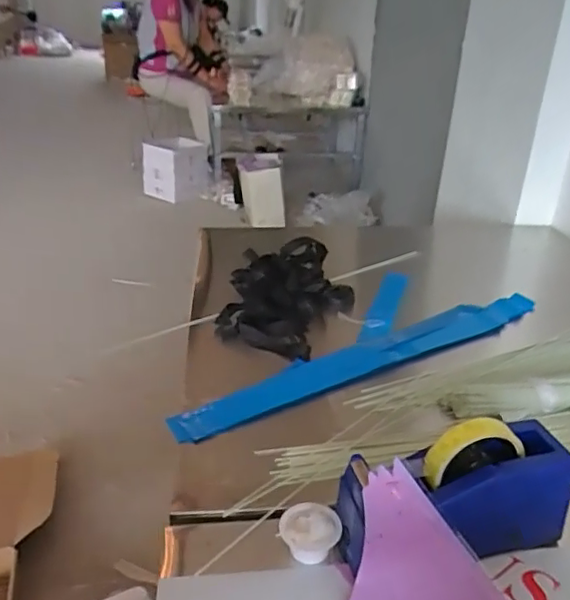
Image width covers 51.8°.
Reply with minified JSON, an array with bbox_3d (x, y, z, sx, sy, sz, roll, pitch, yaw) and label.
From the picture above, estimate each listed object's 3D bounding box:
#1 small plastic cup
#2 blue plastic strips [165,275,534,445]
[{"bbox_3d":[0.023,0.211,0.532,0.053,0.028,0.044,-2,27,-5],"label":"small plastic cup"},{"bbox_3d":[0.101,0.050,0.848,0.606,0.036,0.162,-13,31,-29],"label":"blue plastic strips"}]

